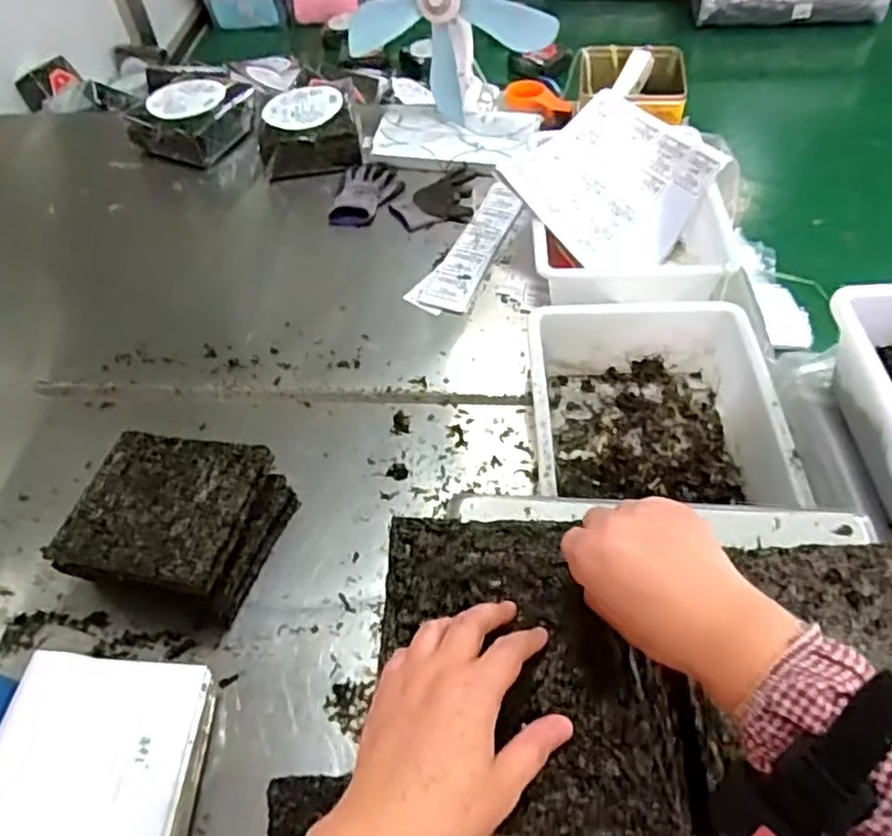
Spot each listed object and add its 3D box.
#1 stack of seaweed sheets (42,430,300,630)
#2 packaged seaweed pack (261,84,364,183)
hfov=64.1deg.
[{"bbox_3d":[-0.317,0.121,0.839,0.218,0.103,0.186,11,53,12],"label":"stack of seaweed sheets"},{"bbox_3d":[-0.262,-0.553,1.381,0.186,0.089,0.182,-8,52,-3],"label":"packaged seaweed pack"}]

